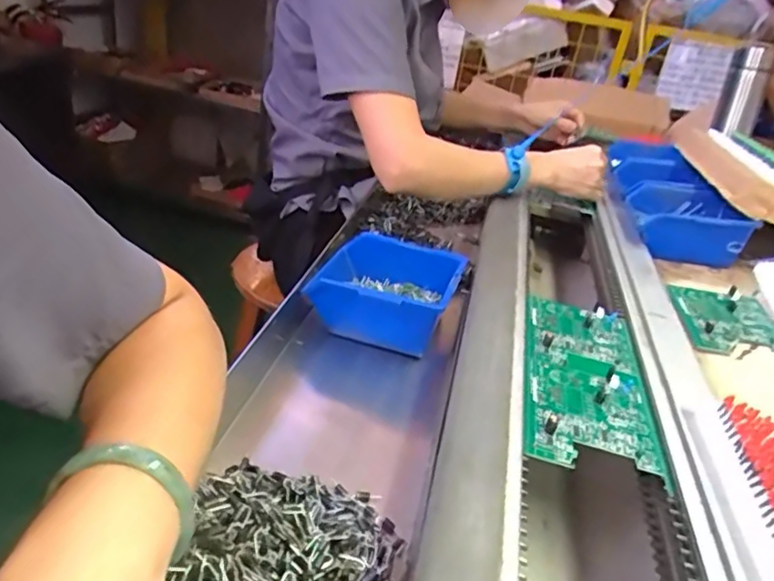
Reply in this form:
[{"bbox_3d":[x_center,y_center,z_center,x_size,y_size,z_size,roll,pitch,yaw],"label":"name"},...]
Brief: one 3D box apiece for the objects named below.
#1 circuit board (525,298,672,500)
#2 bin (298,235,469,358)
[{"bbox_3d":[0.160,0.068,0.462,0.093,0.015,0.211,13,30,7],"label":"circuit board"},{"bbox_3d":[-0.005,0.002,0.559,0.136,0.062,0.114,16,30,12],"label":"bin"}]

